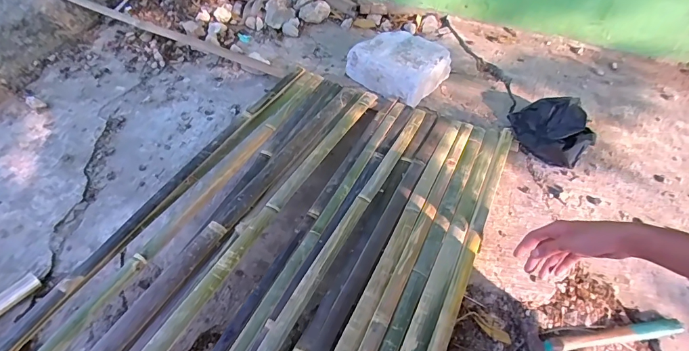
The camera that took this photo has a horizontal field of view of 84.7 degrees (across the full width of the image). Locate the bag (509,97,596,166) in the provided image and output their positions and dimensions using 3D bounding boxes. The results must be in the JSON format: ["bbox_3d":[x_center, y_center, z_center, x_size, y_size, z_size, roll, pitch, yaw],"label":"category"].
[{"bbox_3d":[0.485,-0.110,0.884,0.122,0.086,0.192,-2,52,-4],"label":"bag"}]

